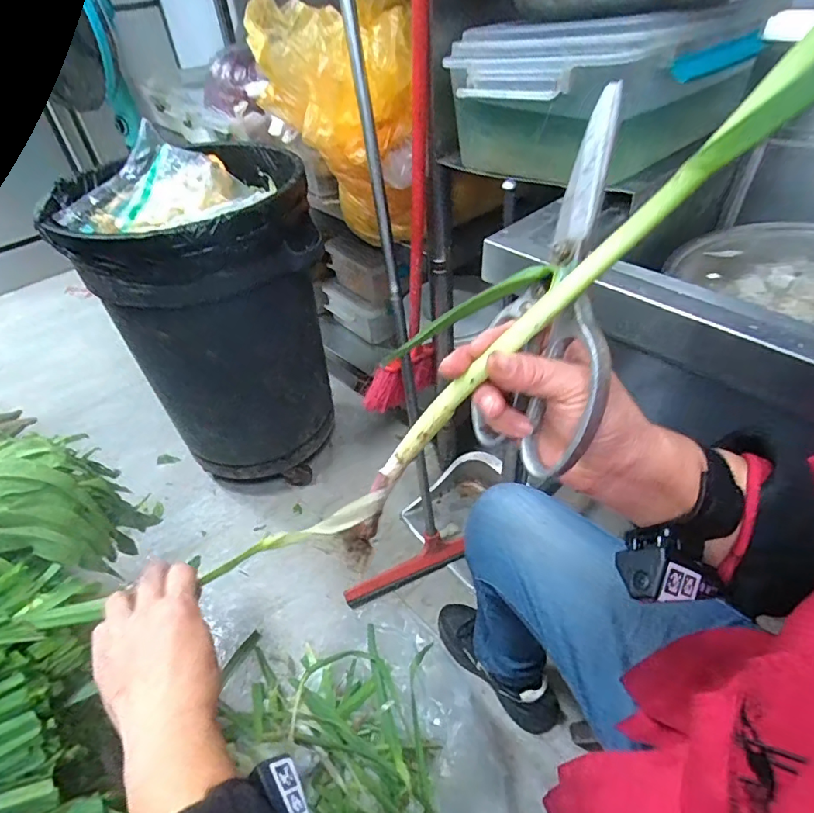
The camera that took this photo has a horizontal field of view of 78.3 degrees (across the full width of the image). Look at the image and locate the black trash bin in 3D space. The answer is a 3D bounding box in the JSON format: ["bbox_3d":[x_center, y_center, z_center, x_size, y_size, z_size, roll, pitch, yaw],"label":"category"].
[{"bbox_3d":[-0.405,-0.160,1.162,0.451,0.683,0.419,-24,47,-21],"label":"black trash bin"}]

